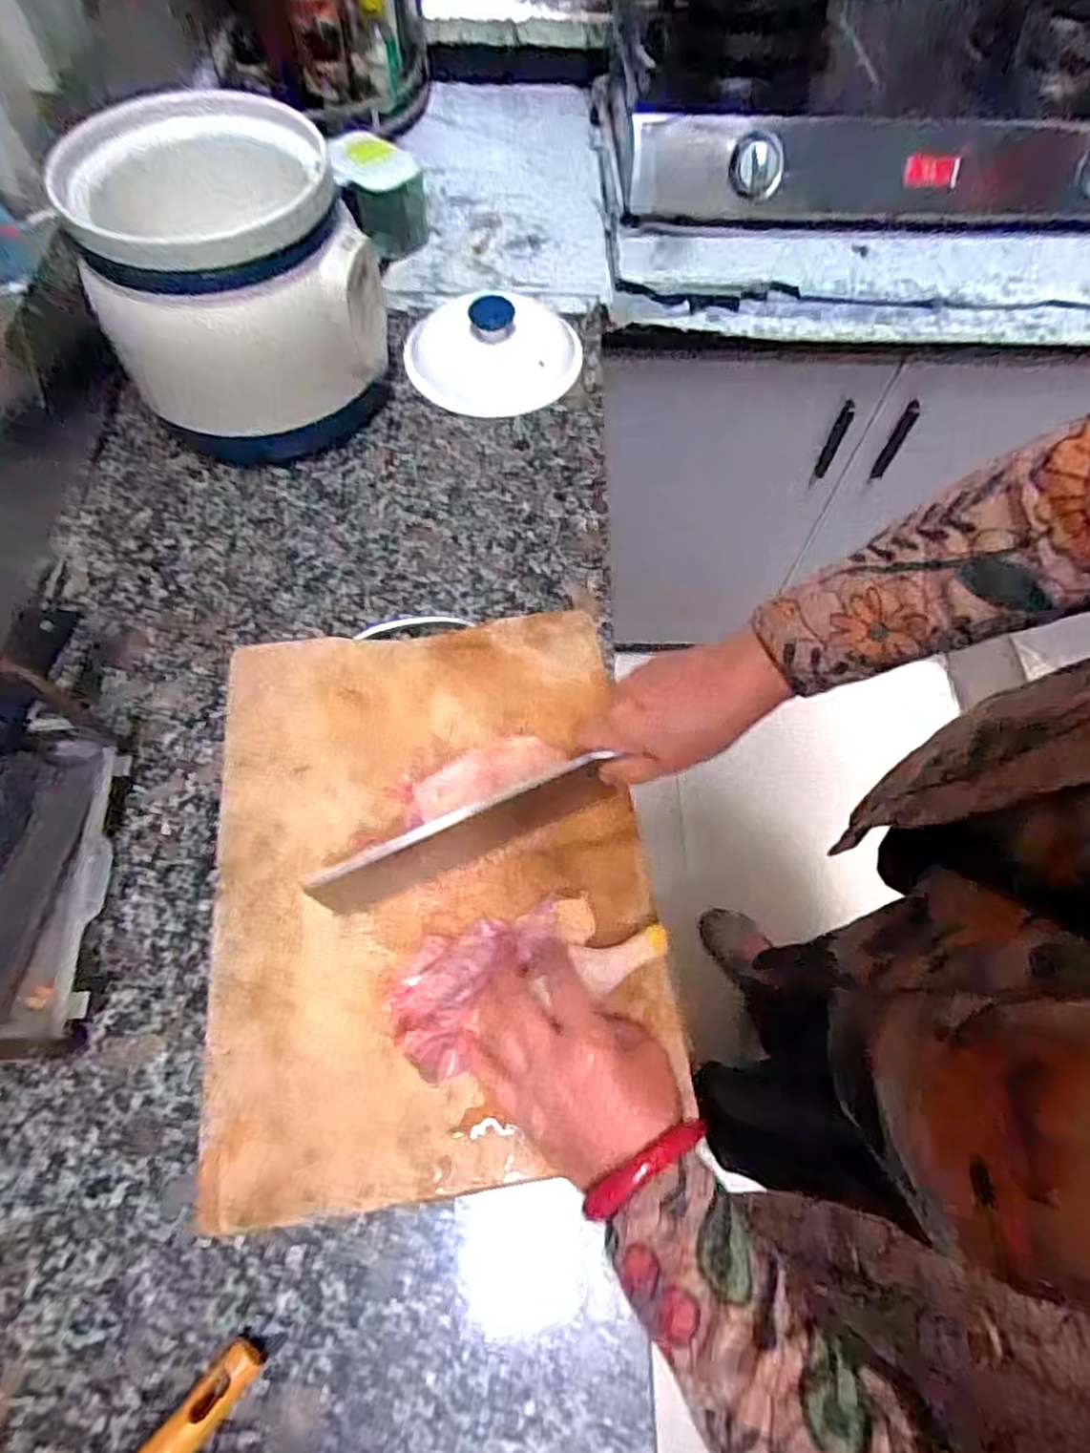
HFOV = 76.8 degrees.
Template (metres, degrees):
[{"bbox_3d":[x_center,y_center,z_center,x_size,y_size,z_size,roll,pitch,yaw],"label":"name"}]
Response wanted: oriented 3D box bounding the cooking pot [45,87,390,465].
[{"bbox_3d":[-0.273,-0.380,0.613,0.210,0.208,0.192,-29,68,-15],"label":"cooking pot"}]

